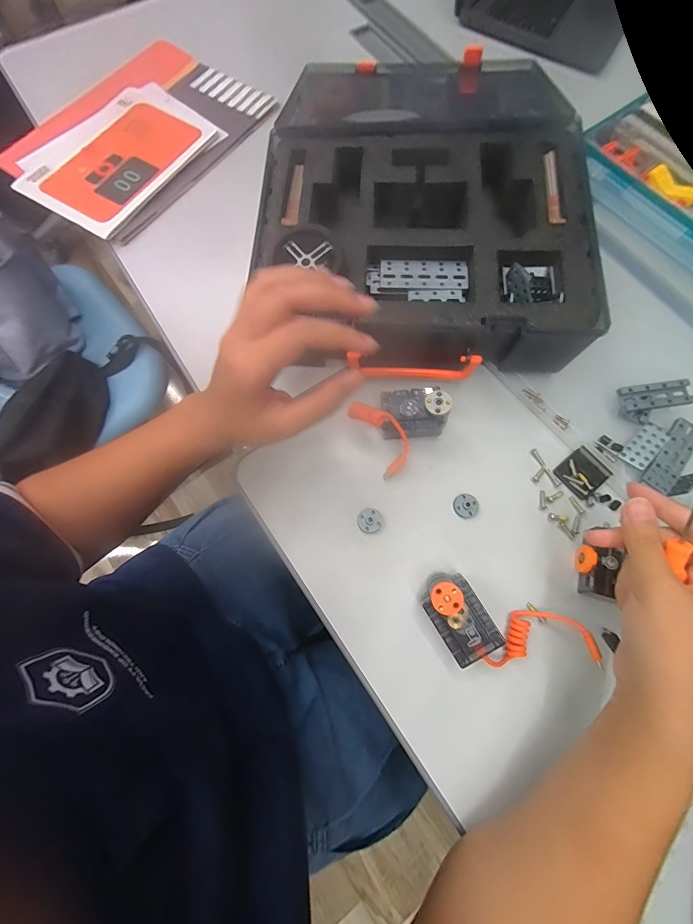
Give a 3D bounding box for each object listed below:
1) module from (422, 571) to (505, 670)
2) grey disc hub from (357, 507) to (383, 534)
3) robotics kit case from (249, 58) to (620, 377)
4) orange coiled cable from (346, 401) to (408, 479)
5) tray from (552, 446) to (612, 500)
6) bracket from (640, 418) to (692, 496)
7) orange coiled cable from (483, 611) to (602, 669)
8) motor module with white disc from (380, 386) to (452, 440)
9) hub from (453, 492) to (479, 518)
[{"bbox_3d":[0.087,0.121,0.291,0.040,0.044,0.069,-30,75,-8],"label":"module"},{"bbox_3d":[0.021,0.052,0.327,0.021,0.004,0.021,-1,72,2],"label":"grey disc hub"},{"bbox_3d":[0.072,-0.244,0.375,0.292,0.094,0.319,2,73,3],"label":"robotics kit case"},{"bbox_3d":[0.031,-0.023,0.328,0.035,0.018,0.074,-40,110,-10],"label":"orange coiled cable"},{"bbox_3d":[0.221,0.010,0.343,0.040,0.004,0.037,-38,75,-9],"label":"tray"},{"bbox_3d":[0.301,-0.005,0.337,0.027,0.006,0.079,38,78,13],"label":"bracket"},{"bbox_3d":[0.151,0.140,0.292,0.081,0.022,0.038,-3,72,1],"label":"orange coiled cable"},{"bbox_3d":[0.063,-0.046,0.340,0.061,0.039,0.040,-1,72,0],"label":"motor module with white disc"},{"bbox_3d":[0.109,0.039,0.333,0.023,0.004,0.021,-1,72,2],"label":"hub"}]

